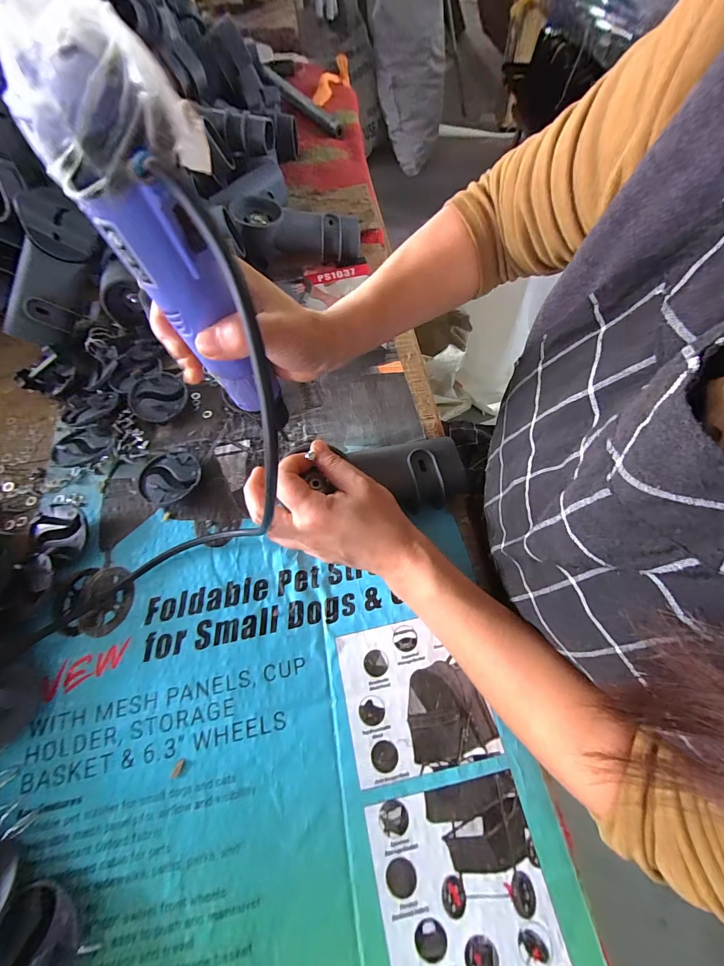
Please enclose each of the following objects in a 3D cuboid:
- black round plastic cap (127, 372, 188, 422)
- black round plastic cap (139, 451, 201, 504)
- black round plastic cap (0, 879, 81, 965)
[{"bbox_3d":[-0.217,-0.092,0.371,0.056,0.021,0.052,-1,66,1],"label":"black round plastic cap"},{"bbox_3d":[-0.182,-0.003,0.332,0.054,0.018,0.053,-1,66,1],"label":"black round plastic cap"},{"bbox_3d":[-0.195,0.280,0.207,0.050,0.017,0.054,-1,66,1],"label":"black round plastic cap"}]

